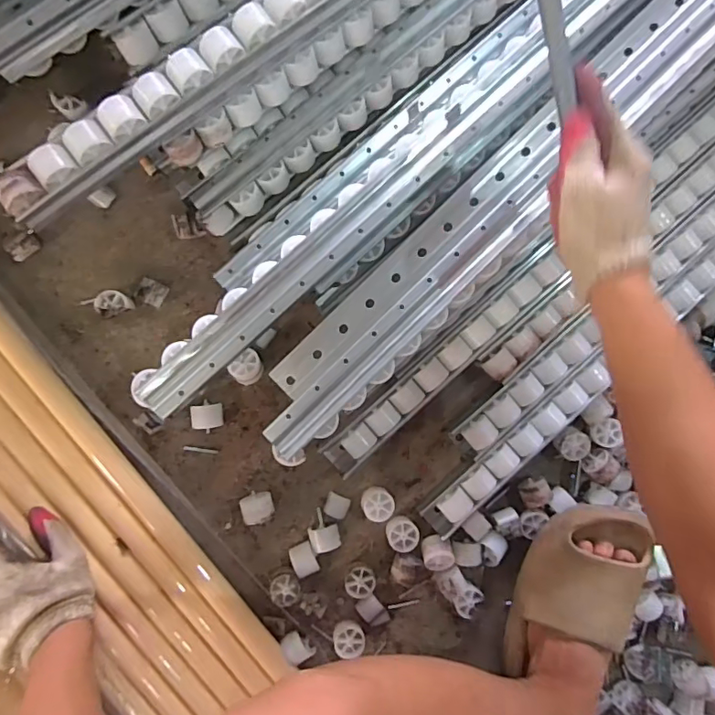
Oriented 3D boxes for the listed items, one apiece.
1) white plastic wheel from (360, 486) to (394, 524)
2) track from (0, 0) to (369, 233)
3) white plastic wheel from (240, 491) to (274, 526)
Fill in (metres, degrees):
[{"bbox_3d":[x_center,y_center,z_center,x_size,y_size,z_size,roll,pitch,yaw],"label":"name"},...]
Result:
[{"bbox_3d":[0.023,0.167,0.579,0.035,0.021,0.036,0,90,-6],"label":"white plastic wheel"},{"bbox_3d":[0.015,-0.376,0.479,0.790,0.047,0.048,-37,94,-5],"label":"track"},{"bbox_3d":[-0.111,0.167,0.567,0.035,0.024,0.031,-7,91,-6],"label":"white plastic wheel"}]

